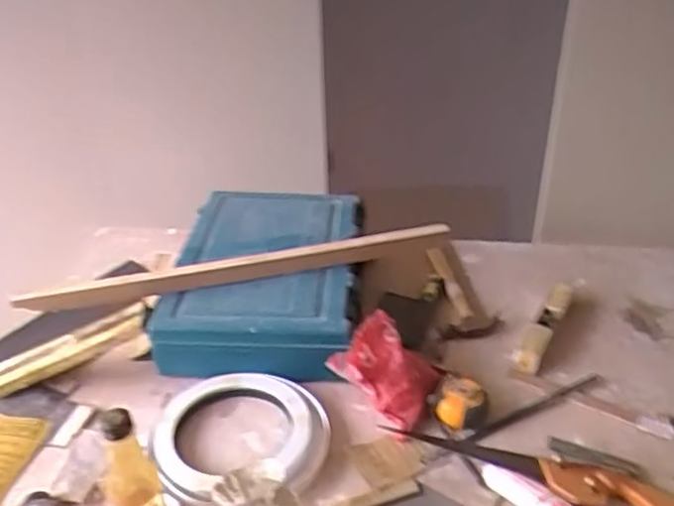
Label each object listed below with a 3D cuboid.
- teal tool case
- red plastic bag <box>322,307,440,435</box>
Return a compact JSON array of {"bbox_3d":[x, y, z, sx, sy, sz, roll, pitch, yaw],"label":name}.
[{"bbox_3d":[-0.111,0.042,1.093,0.292,0.108,0.392,2,33,4],"label":"teal tool case"},{"bbox_3d":[0.069,0.161,0.908,0.128,0.100,0.114,16,36,24],"label":"red plastic bag"}]

